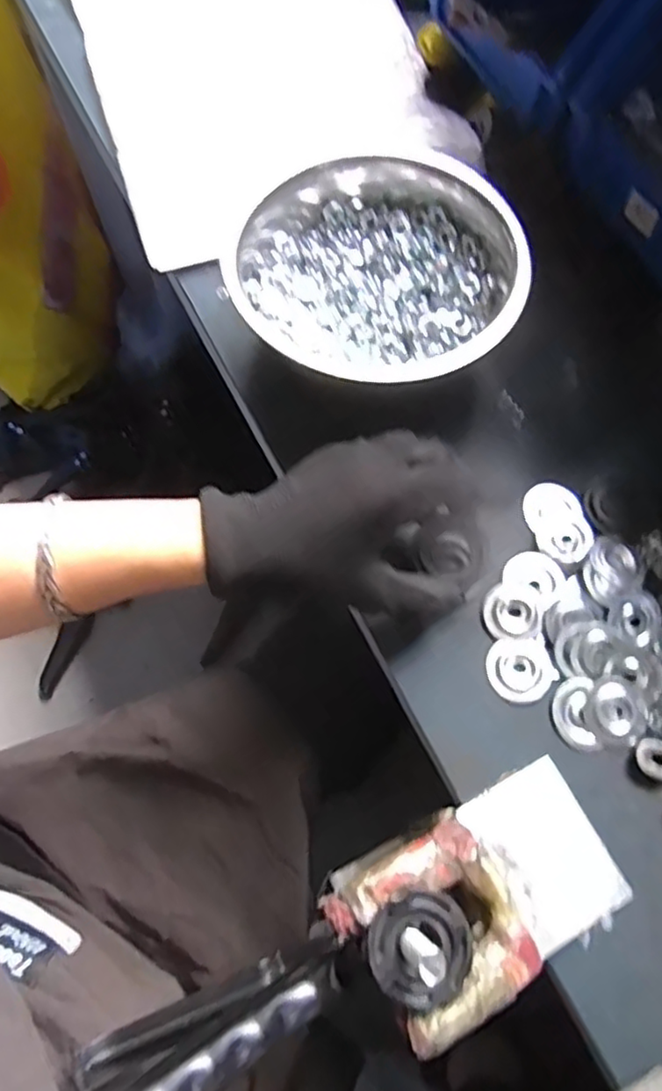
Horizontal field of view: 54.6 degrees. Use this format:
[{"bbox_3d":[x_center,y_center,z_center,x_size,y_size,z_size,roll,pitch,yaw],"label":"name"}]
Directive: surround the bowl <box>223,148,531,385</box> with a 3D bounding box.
[{"bbox_3d":[0.035,-0.176,0.426,0.184,0.062,0.171,0,68,-1],"label":"bowl"}]

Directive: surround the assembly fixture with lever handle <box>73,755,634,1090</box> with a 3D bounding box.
[{"bbox_3d":[0.024,0.183,0.292,0.251,0.048,0.080,-16,68,-21],"label":"assembly fixture with lever handle"}]

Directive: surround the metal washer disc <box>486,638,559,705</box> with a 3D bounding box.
[{"bbox_3d":[0.109,0.071,0.369,0.036,0.005,0.037,0,68,-1],"label":"metal washer disc"}]

